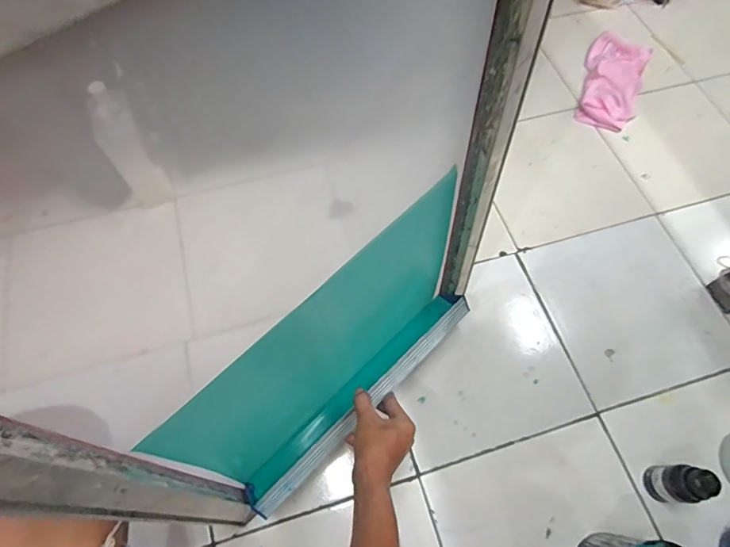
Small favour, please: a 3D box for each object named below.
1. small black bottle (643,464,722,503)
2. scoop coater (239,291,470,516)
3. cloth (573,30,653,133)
[{"bbox_3d":[0.434,0.291,0.611,0.039,0.099,0.047,2,65,0],"label":"small black bottle"},{"bbox_3d":[-0.004,0.168,0.622,0.389,0.085,0.063,-42,72,-18],"label":"scoop coater"},{"bbox_3d":[0.553,-0.435,0.991,0.125,0.025,0.282,23,67,10],"label":"cloth"}]

